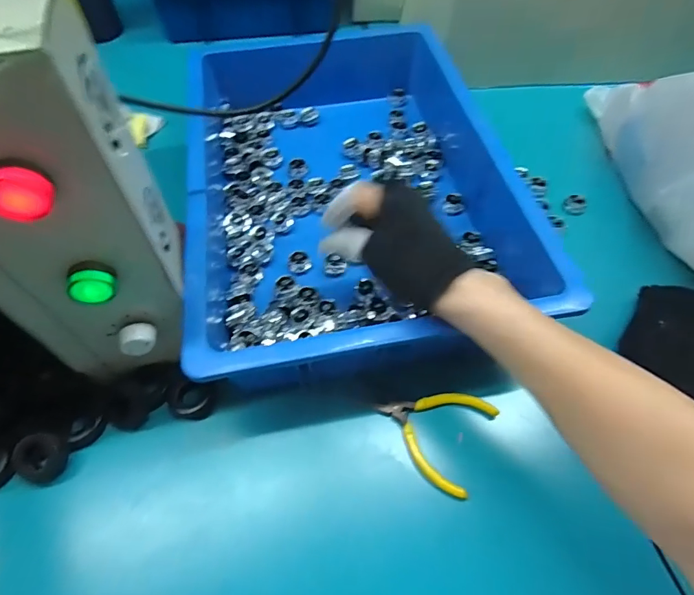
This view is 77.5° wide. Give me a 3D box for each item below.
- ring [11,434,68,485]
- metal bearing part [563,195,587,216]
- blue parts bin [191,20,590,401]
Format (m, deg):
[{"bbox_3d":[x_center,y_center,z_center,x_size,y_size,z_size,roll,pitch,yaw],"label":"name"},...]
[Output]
[{"bbox_3d":[-0.241,0.125,0.339,0.039,0.020,0.033,20,58,9],"label":"ring"},{"bbox_3d":[0.267,-0.109,0.509,0.019,0.017,0.023,4,57,0],"label":"metal bearing part"},{"bbox_3d":[-0.003,-0.128,0.461,0.305,0.084,0.441,-7,58,-8],"label":"blue parts bin"}]

